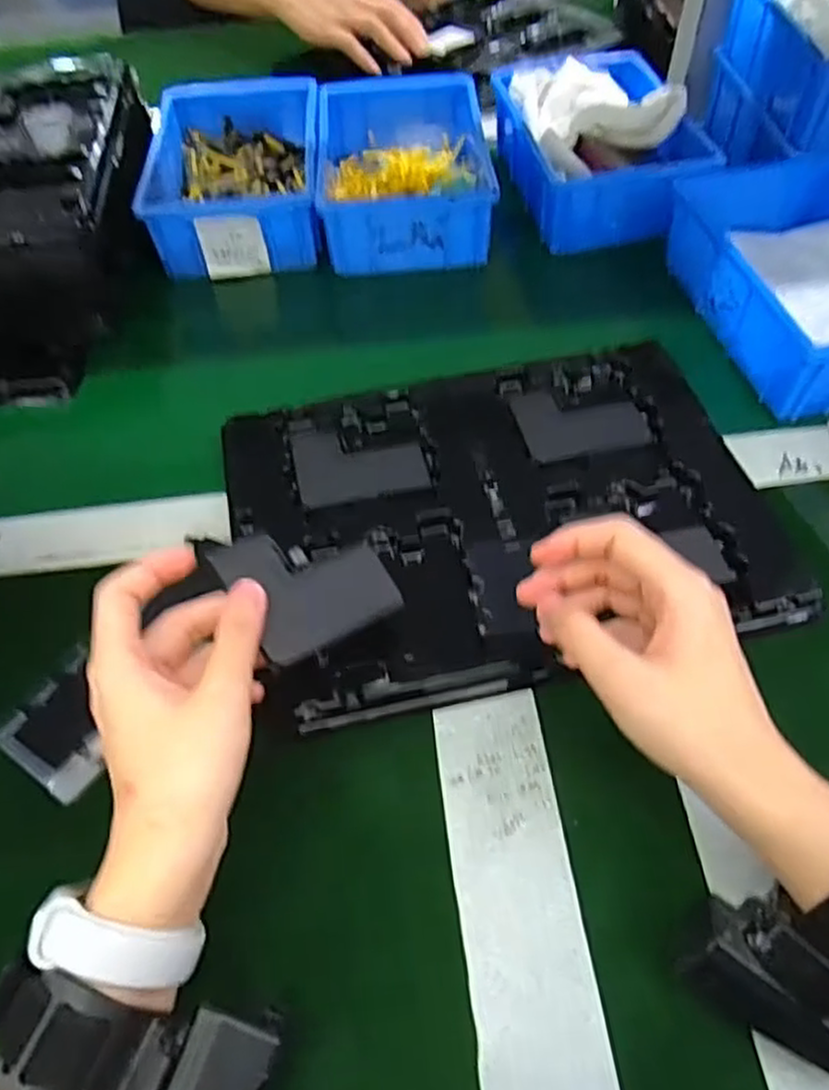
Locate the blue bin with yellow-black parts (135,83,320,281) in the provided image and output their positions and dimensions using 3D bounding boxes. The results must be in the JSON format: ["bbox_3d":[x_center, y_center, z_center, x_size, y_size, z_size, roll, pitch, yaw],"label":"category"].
[{"bbox_3d":[-0.151,-0.325,0.643,0.138,0.058,0.216,-6,54,-2],"label":"blue bin with yellow-black parts"}]

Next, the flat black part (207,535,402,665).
[{"bbox_3d":[-0.048,0.017,0.352,0.075,0.008,0.060,-25,84,-28],"label":"flat black part"}]

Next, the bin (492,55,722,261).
[{"bbox_3d":[0.155,-0.333,0.619,0.134,0.064,0.218,-10,54,-5],"label":"bin"}]

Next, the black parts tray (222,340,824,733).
[{"bbox_3d":[0.047,-0.023,0.429,0.294,0.021,0.217,-11,54,-6],"label":"black parts tray"}]

